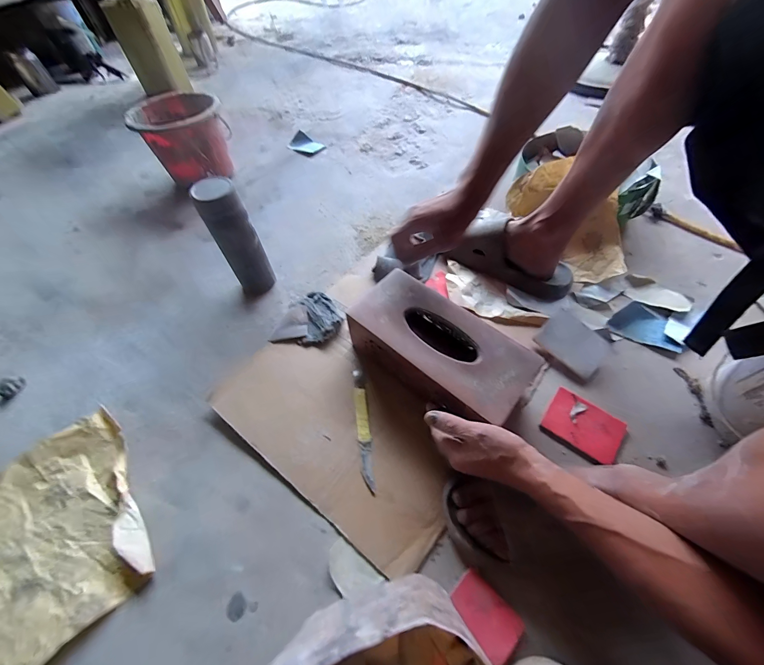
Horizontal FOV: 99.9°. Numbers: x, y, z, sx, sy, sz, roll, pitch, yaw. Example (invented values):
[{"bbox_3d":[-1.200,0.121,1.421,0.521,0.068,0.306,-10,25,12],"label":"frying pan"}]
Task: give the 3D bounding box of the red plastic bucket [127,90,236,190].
[{"bbox_3d":[-0.509,-0.506,0.855,0.202,0.169,0.183,-21,59,-12],"label":"red plastic bucket"}]

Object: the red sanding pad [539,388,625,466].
[{"bbox_3d":[0.297,0.135,0.474,0.099,0.008,0.076,34,64,21],"label":"red sanding pad"}]

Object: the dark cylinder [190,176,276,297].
[{"bbox_3d":[-0.258,-0.161,0.589,0.068,0.214,0.068,-26,60,-15],"label":"dark cylinder"}]

